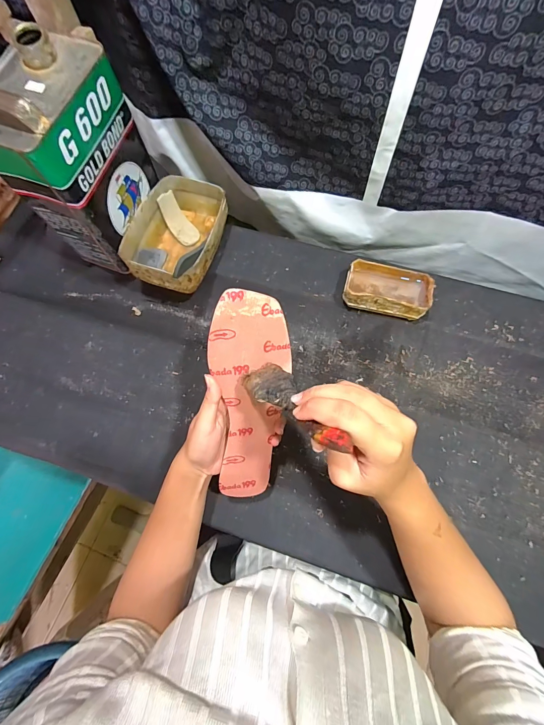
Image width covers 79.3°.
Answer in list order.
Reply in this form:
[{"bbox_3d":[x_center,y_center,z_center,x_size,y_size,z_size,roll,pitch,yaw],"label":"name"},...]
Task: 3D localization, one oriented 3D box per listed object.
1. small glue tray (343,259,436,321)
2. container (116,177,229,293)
[{"bbox_3d":[0.179,-0.111,0.512,0.129,0.040,0.075,15,72,6],"label":"small glue tray"},{"bbox_3d":[-0.150,-0.204,0.533,0.126,0.069,0.180,17,73,7],"label":"container"}]

